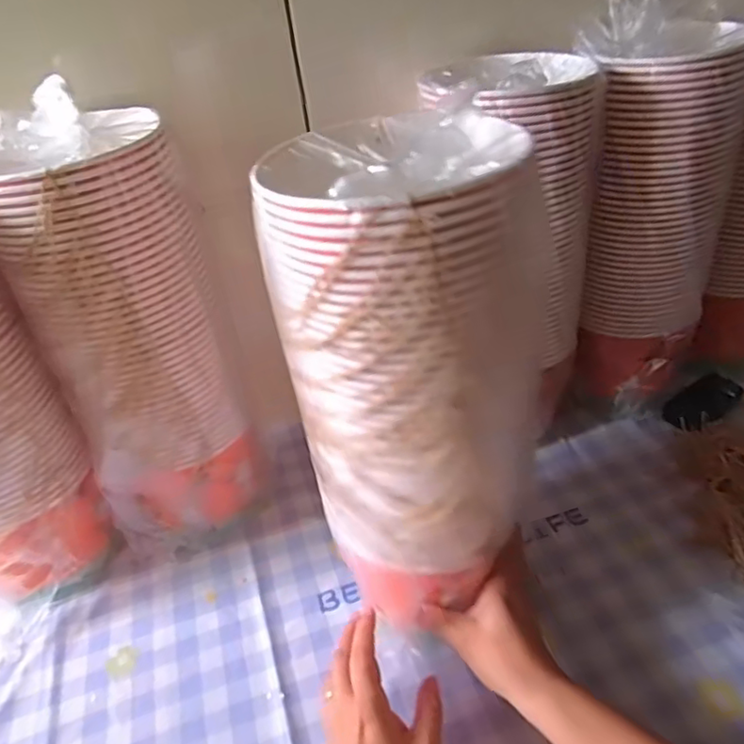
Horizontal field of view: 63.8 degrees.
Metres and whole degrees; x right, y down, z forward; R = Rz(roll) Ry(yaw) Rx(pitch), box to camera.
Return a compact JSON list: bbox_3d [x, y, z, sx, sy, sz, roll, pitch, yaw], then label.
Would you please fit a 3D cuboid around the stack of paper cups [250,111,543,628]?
[{"bbox_3d":[0.035,0.015,0.434,0.159,0.353,0.143,-4,29,8],"label":"stack of paper cups"}]

